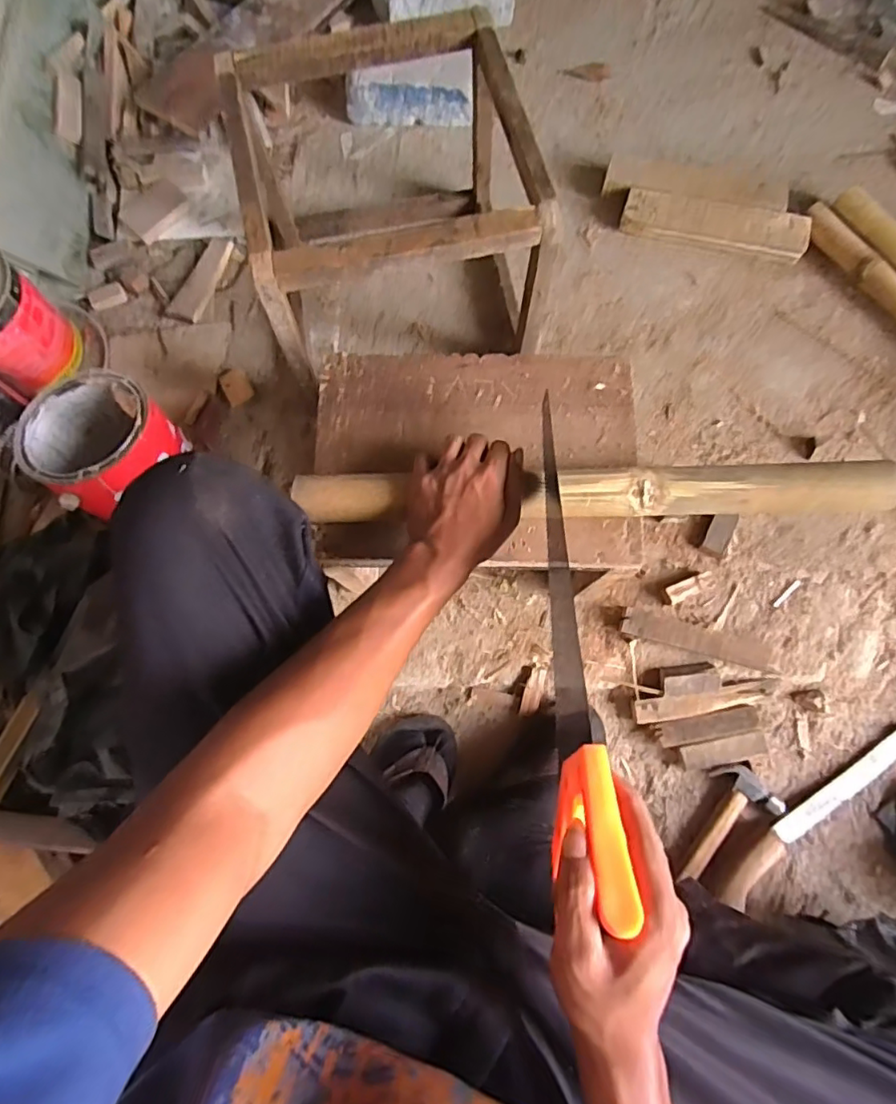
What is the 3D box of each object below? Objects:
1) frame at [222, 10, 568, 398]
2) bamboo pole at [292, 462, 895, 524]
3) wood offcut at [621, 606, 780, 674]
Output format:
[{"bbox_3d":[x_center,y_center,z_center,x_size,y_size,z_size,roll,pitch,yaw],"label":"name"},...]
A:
[{"bbox_3d":[-0.068,-0.405,0.724,0.319,0.272,0.316,-10,77,-1],"label":"frame"},{"bbox_3d":[0.128,-0.049,0.522,0.526,0.048,0.045,-1,77,2],"label":"bamboo pole"},{"bbox_3d":[0.322,0.112,0.720,0.197,0.027,0.036,14,78,5],"label":"wood offcut"}]

